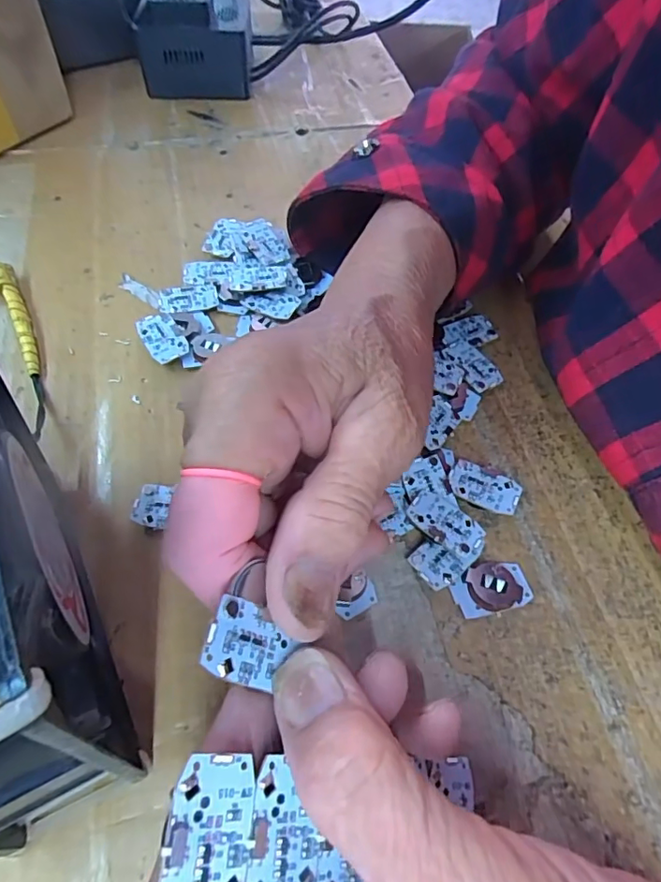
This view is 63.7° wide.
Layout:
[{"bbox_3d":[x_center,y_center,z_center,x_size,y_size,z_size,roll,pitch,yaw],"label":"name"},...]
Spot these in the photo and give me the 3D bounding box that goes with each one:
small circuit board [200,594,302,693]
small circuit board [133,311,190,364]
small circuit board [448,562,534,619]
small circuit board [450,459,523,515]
[{"bbox_3d":[-0.019,0.048,0.128,0.023,0.004,0.017,33,54,-30],"label":"small circuit board"},{"bbox_3d":[-0.082,-0.050,0.261,0.018,0.007,0.029,-27,63,-19],"label":"small circuit board"},{"bbox_3d":[0.062,0.056,0.204,0.030,0.006,0.019,-7,58,-8],"label":"small circuit board"},{"bbox_3d":[0.065,0.020,0.227,0.029,0.006,0.018,22,59,10],"label":"small circuit board"}]

